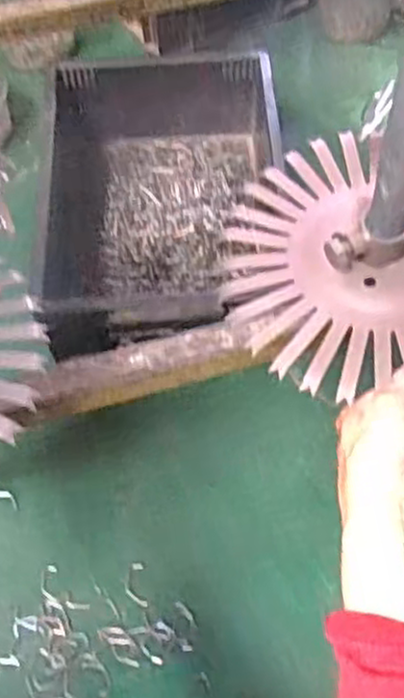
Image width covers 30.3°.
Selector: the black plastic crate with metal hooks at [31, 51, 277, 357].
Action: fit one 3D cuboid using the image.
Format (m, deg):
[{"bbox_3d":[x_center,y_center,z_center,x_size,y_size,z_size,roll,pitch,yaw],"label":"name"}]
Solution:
[{"bbox_3d":[-0.040,-0.157,0.791,0.234,0.108,0.357,-2,59,-2],"label":"black plastic crate with metal hooks"}]

